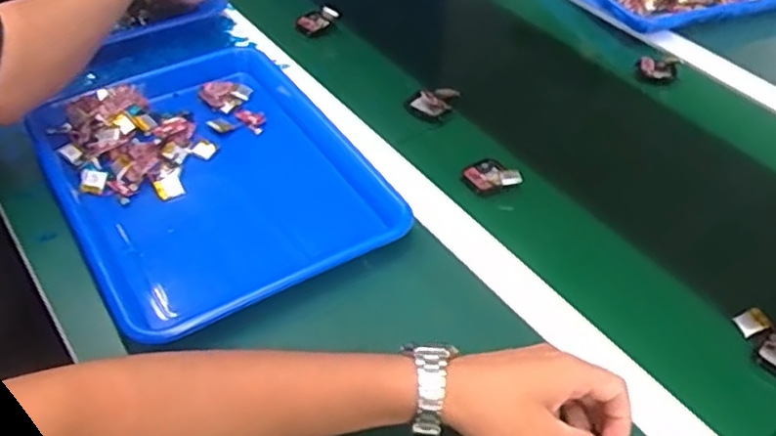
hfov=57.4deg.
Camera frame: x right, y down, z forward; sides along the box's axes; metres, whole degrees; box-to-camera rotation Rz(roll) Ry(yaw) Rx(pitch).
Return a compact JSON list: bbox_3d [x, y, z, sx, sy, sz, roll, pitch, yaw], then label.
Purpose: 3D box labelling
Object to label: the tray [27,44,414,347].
[{"bbox_3d":[-0.159,-0.040,0.649,0.254,0.034,0.333,-22,49,-24],"label":"tray"}]

